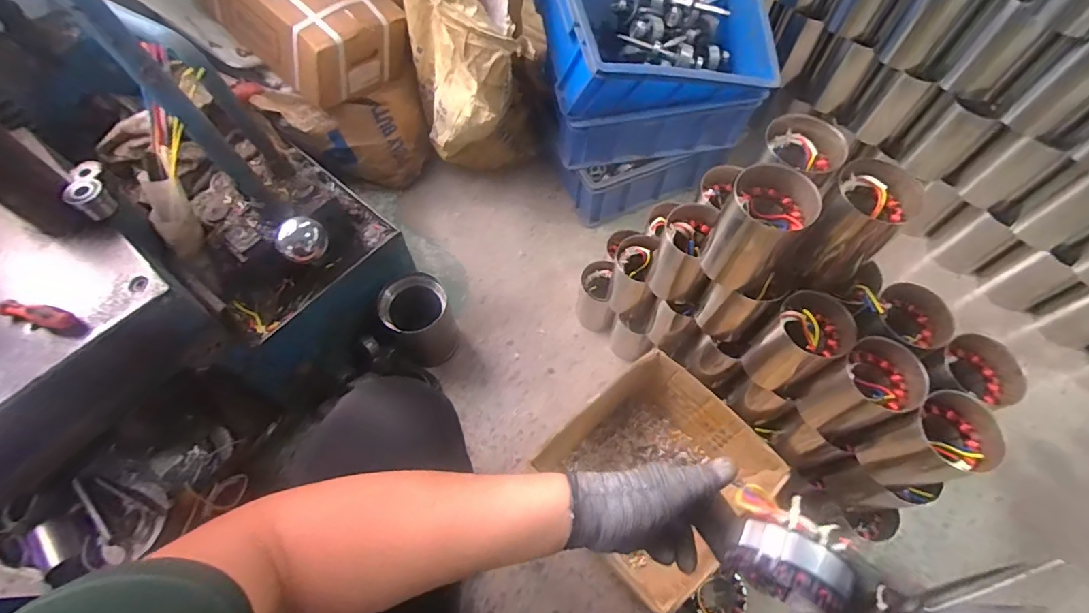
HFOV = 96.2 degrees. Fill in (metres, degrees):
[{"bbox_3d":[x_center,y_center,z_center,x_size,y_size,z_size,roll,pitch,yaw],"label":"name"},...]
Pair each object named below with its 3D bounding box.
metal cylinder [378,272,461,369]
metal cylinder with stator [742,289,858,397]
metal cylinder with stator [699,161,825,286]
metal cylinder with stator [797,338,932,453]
[{"bbox_3d":[-0.235,0.025,0.935,0.116,0.182,0.126,0,63,0],"label":"metal cylinder"},{"bbox_3d":[0.348,0.050,0.679,0.084,0.143,0.092,-38,69,-18],"label":"metal cylinder with stator"},{"bbox_3d":[0.263,-0.095,0.609,0.090,0.138,0.084,30,66,15],"label":"metal cylinder with stator"},{"bbox_3d":[0.416,0.114,0.654,0.100,0.149,0.086,38,68,17],"label":"metal cylinder with stator"}]

